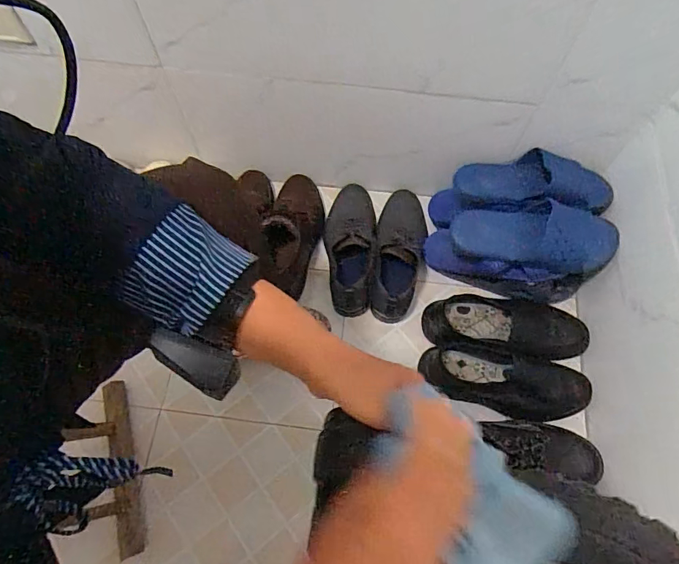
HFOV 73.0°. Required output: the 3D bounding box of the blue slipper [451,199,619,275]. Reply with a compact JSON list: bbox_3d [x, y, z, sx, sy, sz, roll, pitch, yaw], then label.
[{"bbox_3d":[0.312,-0.078,0.747,0.249,0.073,0.086,8,67,19],"label":"blue slipper"}]

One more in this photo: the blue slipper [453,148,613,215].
[{"bbox_3d":[0.337,-0.174,0.799,0.251,0.074,0.109,9,66,23],"label":"blue slipper"}]

